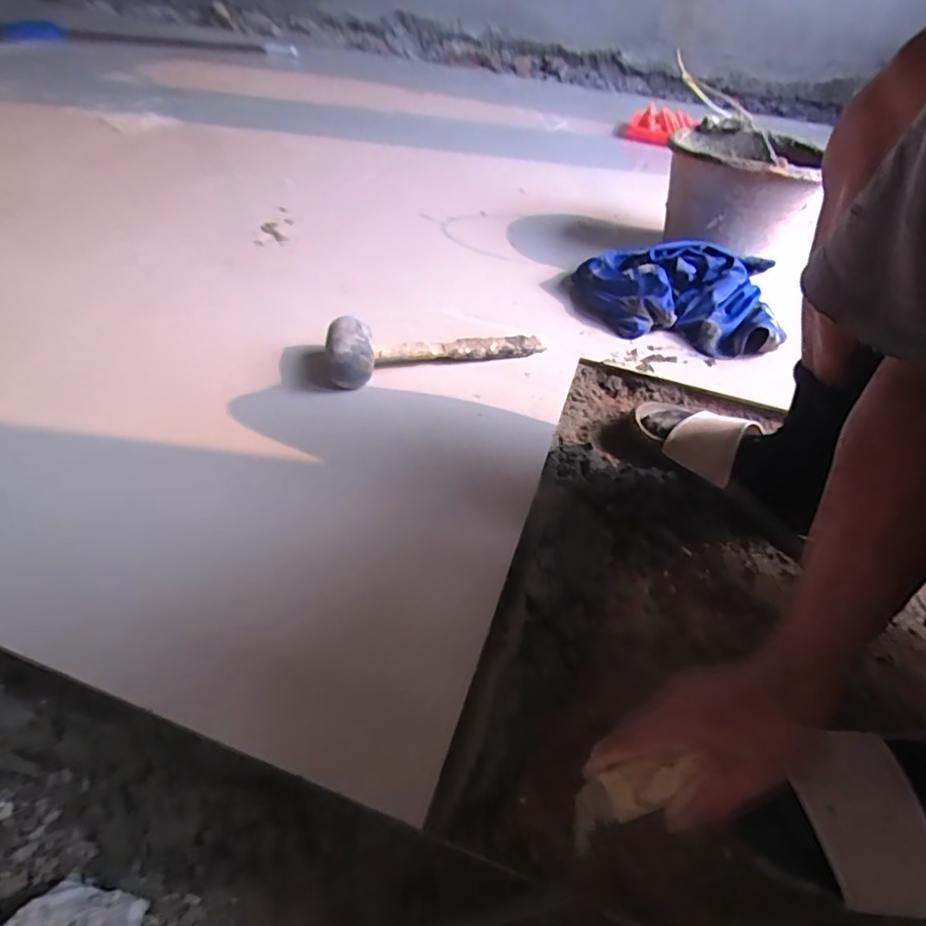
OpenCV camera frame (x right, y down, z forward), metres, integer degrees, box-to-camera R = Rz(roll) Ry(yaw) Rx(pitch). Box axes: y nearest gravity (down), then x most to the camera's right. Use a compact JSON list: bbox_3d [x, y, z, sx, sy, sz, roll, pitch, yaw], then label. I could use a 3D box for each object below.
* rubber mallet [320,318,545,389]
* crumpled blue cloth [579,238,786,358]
[{"bbox_3d":[-0.034,-0.170,0.706,0.307,0.068,0.094,-13,49,-18],"label":"rubber mallet"},{"bbox_3d":[0.329,-0.270,0.815,0.304,0.091,0.173,15,47,8],"label":"crumpled blue cloth"}]

